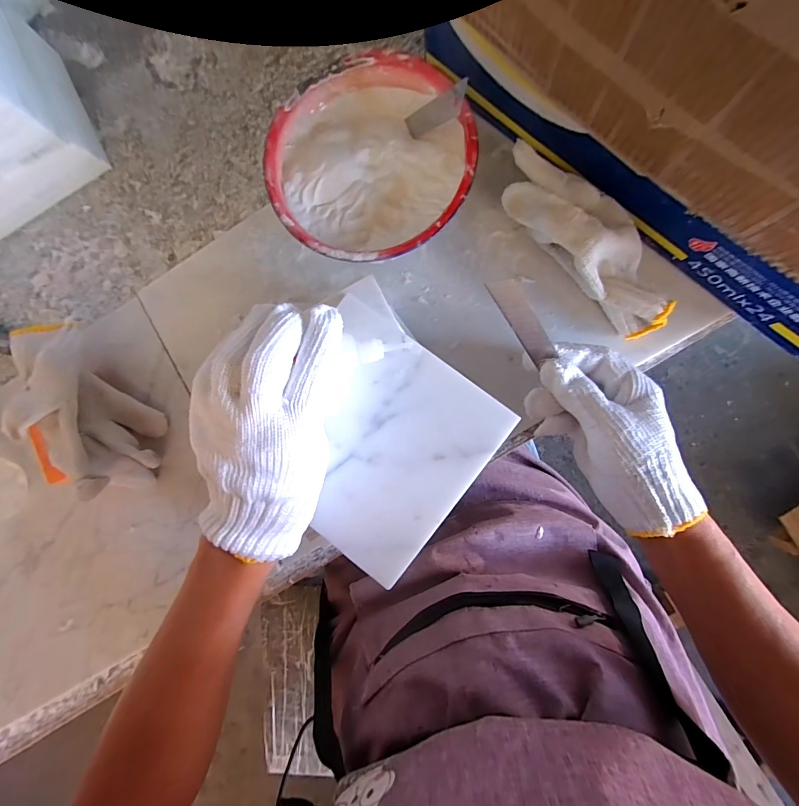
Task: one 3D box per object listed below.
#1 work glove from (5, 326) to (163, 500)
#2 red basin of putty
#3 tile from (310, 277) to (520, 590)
[{"bbox_3d":[-0.283,0.005,0.325,0.084,0.076,0.161,-23,83,6],"label":"work glove"},{"bbox_3d":[-0.021,-0.194,0.315,0.161,0.054,0.159,-1,86,8],"label":"red basin of putty"},{"bbox_3d":[-0.017,0.021,0.262,0.148,0.011,0.158,37,92,9],"label":"tile"}]

